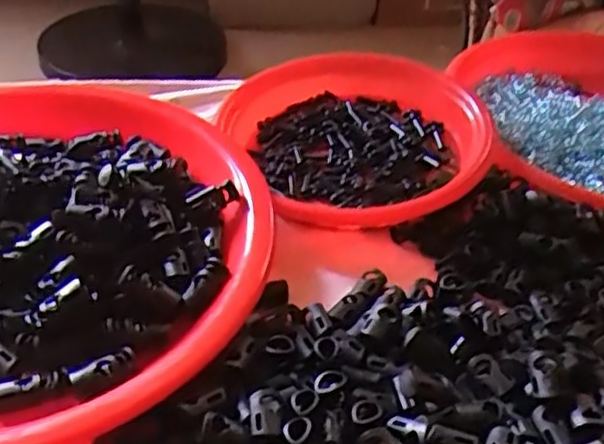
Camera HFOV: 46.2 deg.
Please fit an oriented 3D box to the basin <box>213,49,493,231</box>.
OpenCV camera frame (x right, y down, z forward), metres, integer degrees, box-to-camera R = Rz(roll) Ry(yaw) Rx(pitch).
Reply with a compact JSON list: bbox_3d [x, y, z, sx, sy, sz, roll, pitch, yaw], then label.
[{"bbox_3d":[0.035,-0.053,0.428,0.155,0.041,0.149,3,40,-2],"label":"basin"}]

